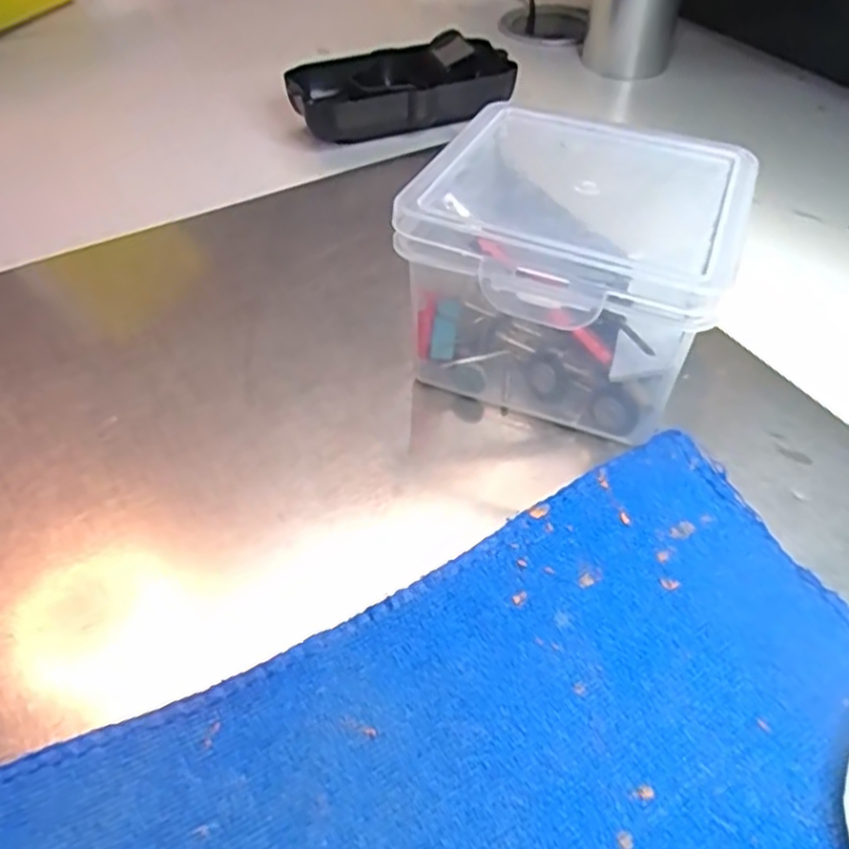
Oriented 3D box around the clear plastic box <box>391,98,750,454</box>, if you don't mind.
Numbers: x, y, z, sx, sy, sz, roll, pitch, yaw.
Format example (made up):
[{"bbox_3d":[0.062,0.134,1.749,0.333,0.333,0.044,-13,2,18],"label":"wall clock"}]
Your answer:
[{"bbox_3d":[0.046,-0.049,0.226,0.085,0.064,0.086,18,50,16],"label":"clear plastic box"}]

